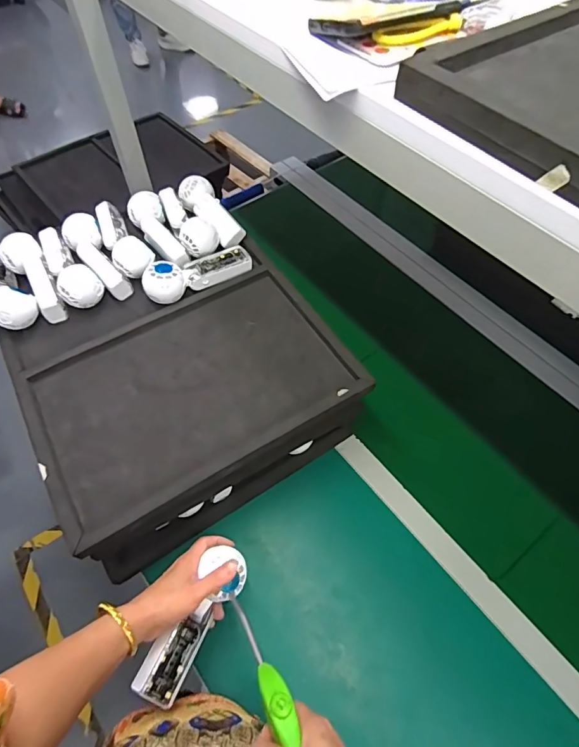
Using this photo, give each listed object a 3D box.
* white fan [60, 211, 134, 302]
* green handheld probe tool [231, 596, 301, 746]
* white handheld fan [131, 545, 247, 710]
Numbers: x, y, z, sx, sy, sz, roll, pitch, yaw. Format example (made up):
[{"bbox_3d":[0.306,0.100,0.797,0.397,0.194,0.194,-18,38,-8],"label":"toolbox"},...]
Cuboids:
[{"bbox_3d":[-0.314,-0.189,0.703,0.059,0.048,0.177,-29,62,-19],"label":"white fan"},{"bbox_3d":[-0.027,0.269,0.405,0.023,0.016,0.144,-24,24,-16],"label":"green handheld probe tool"},{"bbox_3d":[-0.109,0.289,0.508,0.051,0.036,0.168,26,62,15],"label":"white handheld fan"}]

